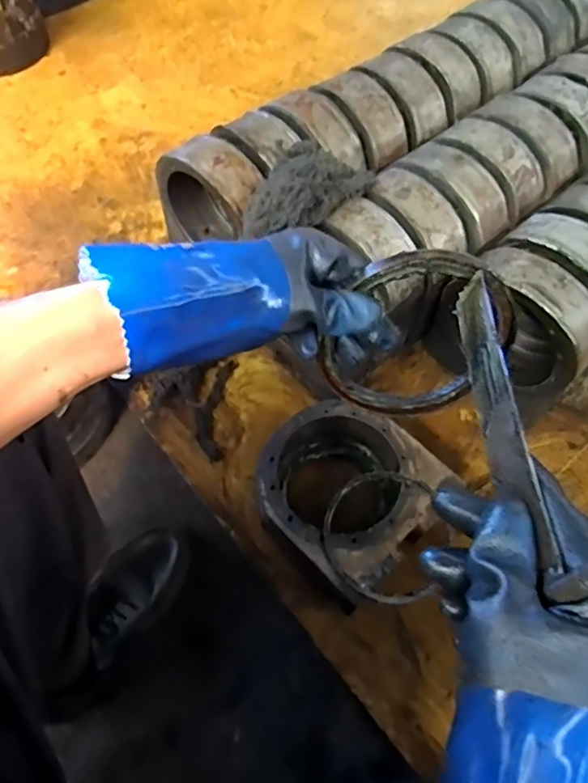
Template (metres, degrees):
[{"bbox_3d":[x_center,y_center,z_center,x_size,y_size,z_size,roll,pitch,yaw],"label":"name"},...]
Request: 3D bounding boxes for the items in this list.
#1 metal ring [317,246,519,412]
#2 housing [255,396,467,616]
[{"bbox_3d":[0.101,-0.040,0.448,0.137,0.160,0.016,14,44,-17],"label":"metal ring"},{"bbox_3d":[0.072,0.150,0.803,0.223,0.118,0.238,-39,69,-21],"label":"housing"}]

